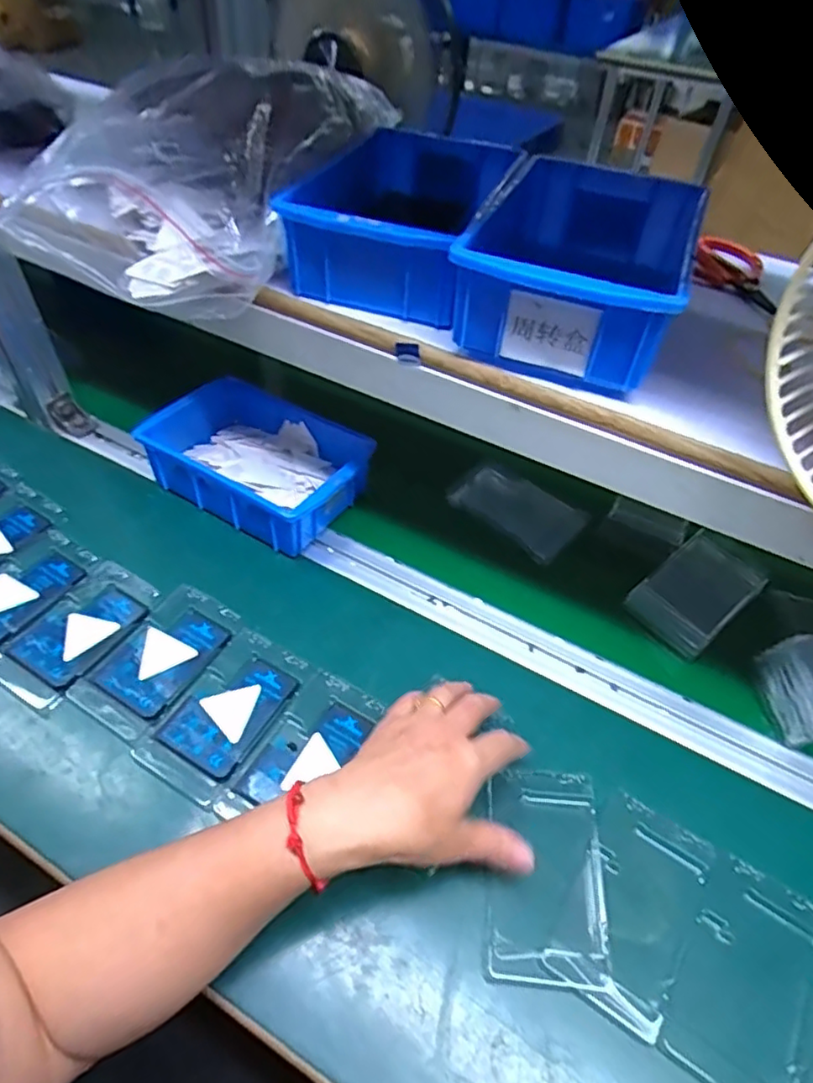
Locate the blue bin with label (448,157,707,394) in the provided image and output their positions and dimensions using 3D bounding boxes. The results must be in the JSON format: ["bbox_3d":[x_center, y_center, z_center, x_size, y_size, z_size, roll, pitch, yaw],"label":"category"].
[{"bbox_3d":[0.115,-0.184,0.415,0.139,0.072,0.193,15,48,9],"label":"blue bin with label"}]

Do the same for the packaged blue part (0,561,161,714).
[{"bbox_3d":[-0.272,0.071,0.505,0.078,0.015,0.124,28,51,20],"label":"packaged blue part"}]

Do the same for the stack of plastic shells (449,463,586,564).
[{"bbox_3d":[0.115,-0.029,0.634,0.124,0.029,0.071,34,54,24],"label":"stack of plastic shells"}]

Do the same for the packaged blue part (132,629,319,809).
[{"bbox_3d":[-0.134,0.130,0.468,0.076,0.021,0.124,27,51,19],"label":"packaged blue part"}]

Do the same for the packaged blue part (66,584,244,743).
[{"bbox_3d":[-0.197,0.091,0.489,0.074,0.013,0.123,29,52,20],"label":"packaged blue part"}]

